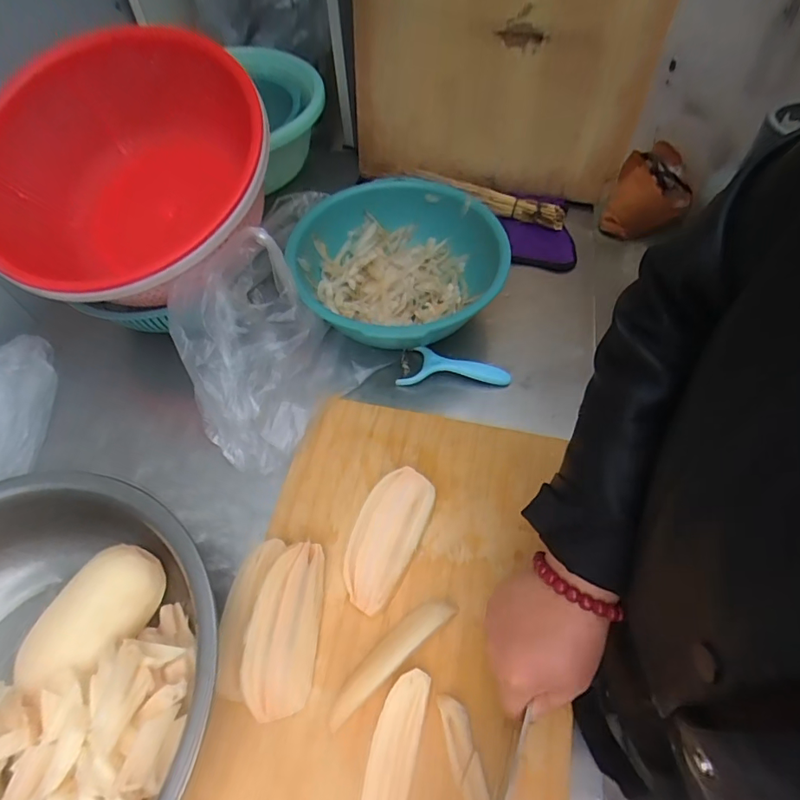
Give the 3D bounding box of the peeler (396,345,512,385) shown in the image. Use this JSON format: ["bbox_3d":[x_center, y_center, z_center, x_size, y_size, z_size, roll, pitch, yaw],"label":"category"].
[{"bbox_3d":[0.072,-0.030,0.647,0.136,0.039,0.056,14,58,11],"label":"peeler"}]

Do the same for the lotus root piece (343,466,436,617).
[{"bbox_3d":[-0.013,0.140,0.510,0.064,0.020,0.145,19,60,14],"label":"lotus root piece"}]

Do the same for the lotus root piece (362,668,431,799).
[{"bbox_3d":[-0.006,0.302,0.411,0.037,0.025,0.136,11,58,10],"label":"lotus root piece"}]

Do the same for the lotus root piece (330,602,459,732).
[{"bbox_3d":[-0.007,0.236,0.453,0.142,0.022,0.024,-36,62,-19],"label":"lotus root piece"}]

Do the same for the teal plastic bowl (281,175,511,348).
[{"bbox_3d":[-0.001,-0.171,0.672,0.265,0.100,0.278,-1,57,2],"label":"teal plastic bowl"}]

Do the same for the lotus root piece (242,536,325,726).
[{"bbox_3d":[-0.105,0.203,0.451,0.067,0.016,0.143,26,52,-30],"label":"lotus root piece"}]

